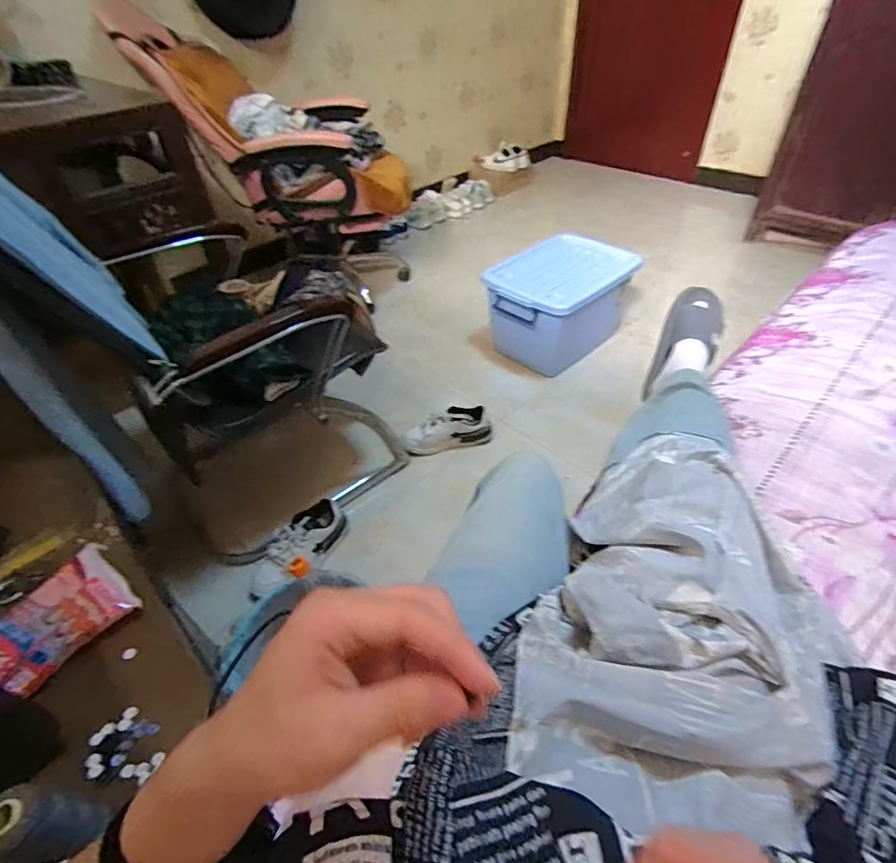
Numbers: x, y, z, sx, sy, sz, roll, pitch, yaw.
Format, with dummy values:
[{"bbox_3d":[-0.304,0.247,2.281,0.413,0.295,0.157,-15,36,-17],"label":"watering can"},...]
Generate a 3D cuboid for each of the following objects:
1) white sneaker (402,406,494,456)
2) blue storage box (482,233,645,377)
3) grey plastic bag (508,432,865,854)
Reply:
[{"bbox_3d":[-0.002,-0.005,1.450,0.263,0.091,0.106,-8,44,-5],"label":"white sneaker"},{"bbox_3d":[0.375,-0.444,1.692,0.443,0.257,0.347,-36,53,-29],"label":"blue storage box"},{"bbox_3d":[0.276,0.162,0.522,0.298,0.195,0.496,16,48,21],"label":"grey plastic bag"}]

